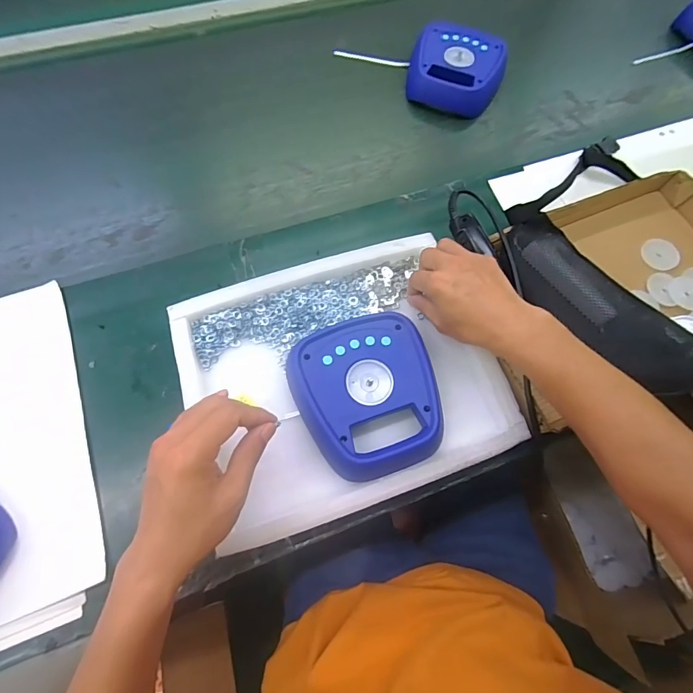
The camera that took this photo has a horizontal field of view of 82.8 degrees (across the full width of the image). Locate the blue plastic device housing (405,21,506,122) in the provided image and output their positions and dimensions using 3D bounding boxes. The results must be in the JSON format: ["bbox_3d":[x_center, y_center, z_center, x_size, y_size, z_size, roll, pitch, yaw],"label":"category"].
[{"bbox_3d":[0.193,-0.486,0.690,0.157,0.055,0.164,17,70,4],"label":"blue plastic device housing"}]

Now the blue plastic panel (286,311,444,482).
[{"bbox_3d":[0.025,0.054,0.449,0.154,0.034,0.172,-19,71,-9],"label":"blue plastic panel"}]

